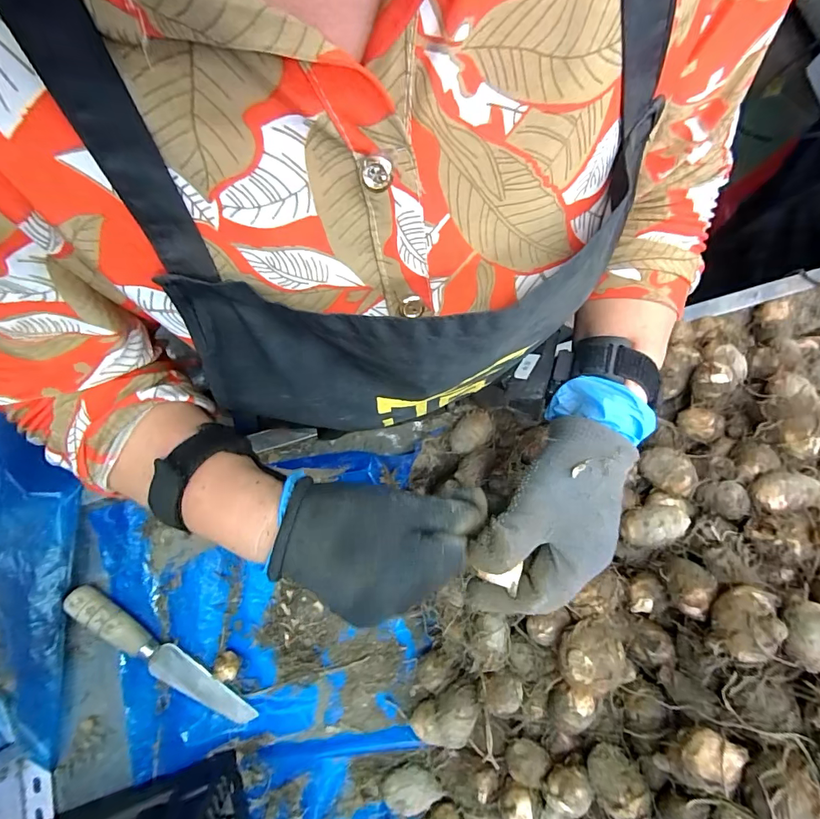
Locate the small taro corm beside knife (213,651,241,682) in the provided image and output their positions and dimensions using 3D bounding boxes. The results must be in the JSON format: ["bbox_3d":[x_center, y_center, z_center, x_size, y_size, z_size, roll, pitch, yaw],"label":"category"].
[{"bbox_3d":[-0.172,0.242,0.394,0.020,0.017,0.023,9,80,1],"label":"small taro corm beside knife"}]

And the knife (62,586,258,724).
[{"bbox_3d":[-0.237,0.236,0.391,0.200,0.023,0.031,33,81,5],"label":"knife"}]

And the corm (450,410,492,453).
[{"bbox_3d":[0.062,0.023,0.429,0.029,0.028,0.050,44,82,6],"label":"corm"}]

